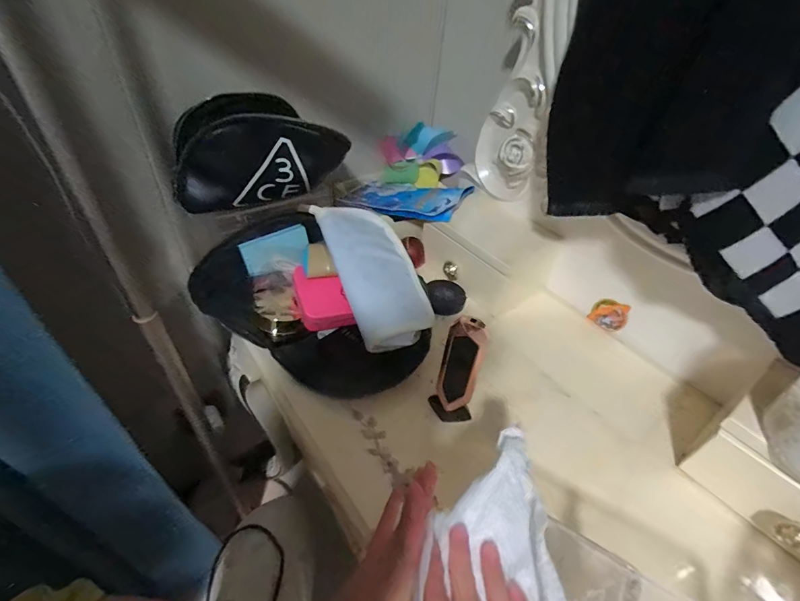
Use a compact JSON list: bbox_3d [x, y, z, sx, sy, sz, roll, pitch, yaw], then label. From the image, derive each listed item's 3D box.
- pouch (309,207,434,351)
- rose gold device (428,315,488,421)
[{"bbox_3d":[-0.032,-0.038,0.511,0.101,0.043,0.207,-16,67,-24],"label":"pouch"},{"bbox_3d":[0.065,0.076,0.419,0.042,0.137,0.027,3,42,-3],"label":"rose gold device"}]

